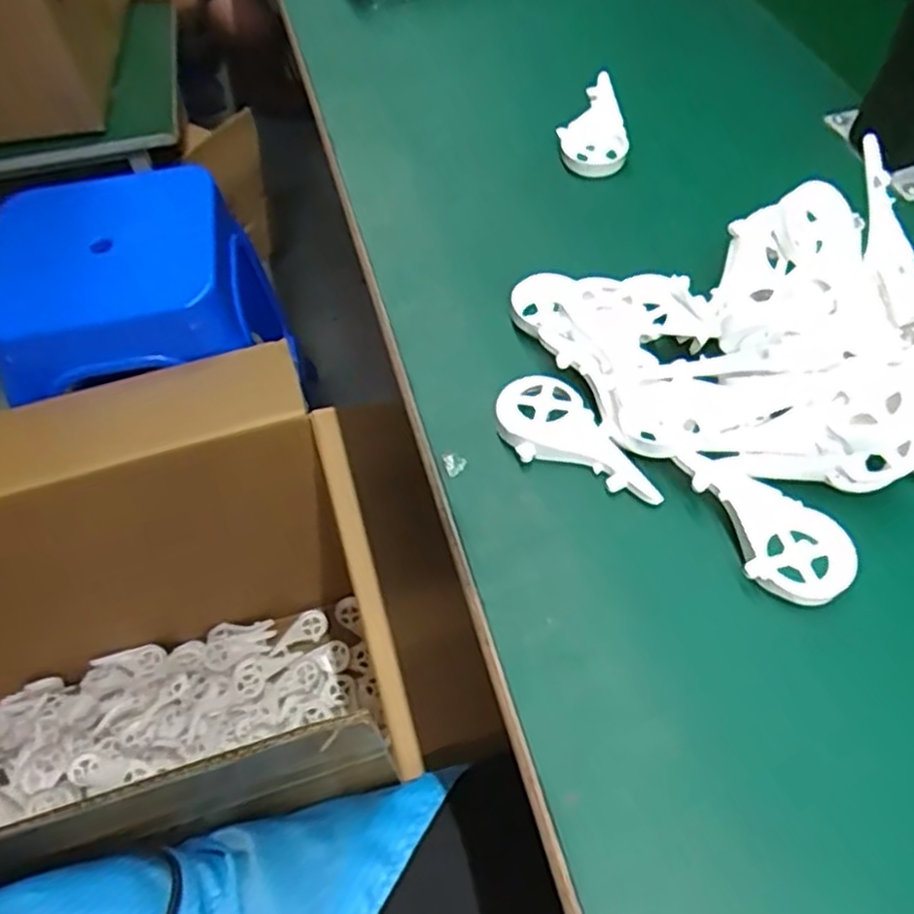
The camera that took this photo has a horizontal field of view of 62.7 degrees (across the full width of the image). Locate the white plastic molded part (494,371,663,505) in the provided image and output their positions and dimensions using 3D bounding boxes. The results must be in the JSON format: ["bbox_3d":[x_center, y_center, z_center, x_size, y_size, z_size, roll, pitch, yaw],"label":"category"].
[{"bbox_3d":[0.056,-0.005,0.384,0.047,0.015,0.091,-26,58,-14],"label":"white plastic molded part"}]

